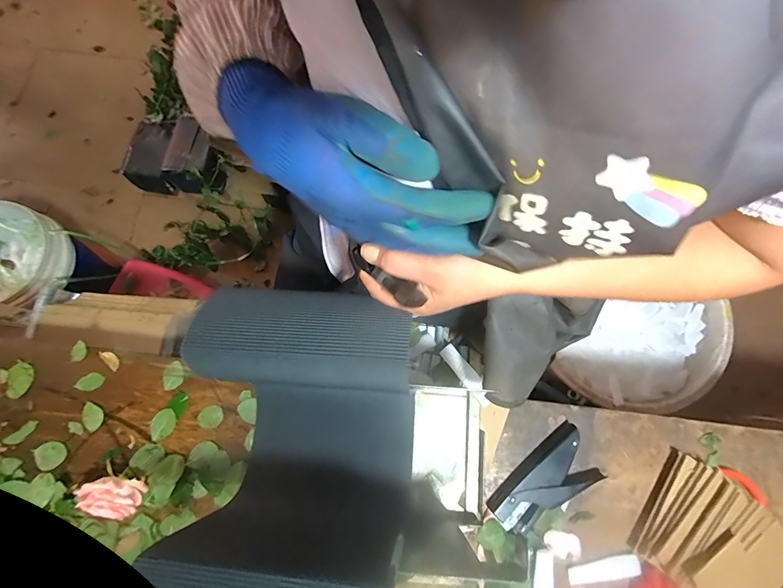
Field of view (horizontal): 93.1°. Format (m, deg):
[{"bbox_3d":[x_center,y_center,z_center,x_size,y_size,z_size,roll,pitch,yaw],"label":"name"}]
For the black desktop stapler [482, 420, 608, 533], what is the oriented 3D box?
[{"bbox_3d":[0.198,0.243,0.477,0.150,0.023,0.076,-33,77,-10],"label":"black desktop stapler"}]

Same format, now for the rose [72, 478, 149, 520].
[{"bbox_3d":[-0.338,0.245,0.446,0.063,0.042,0.051,7,77,0],"label":"rose"}]

